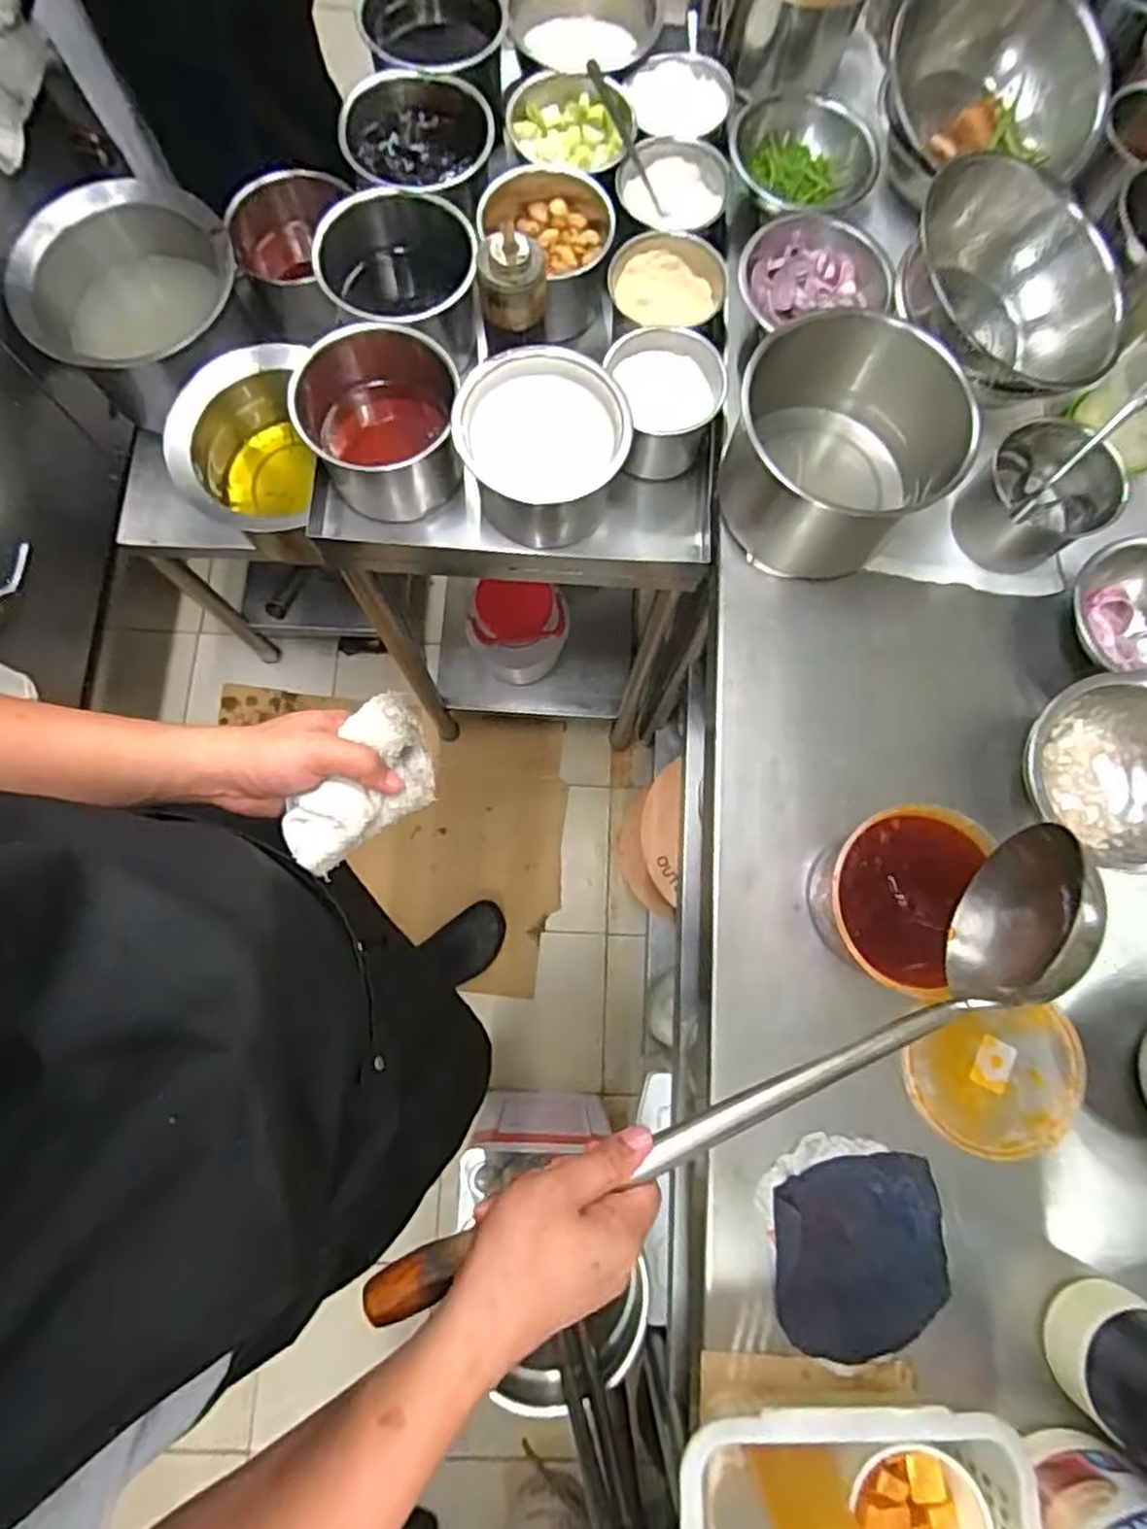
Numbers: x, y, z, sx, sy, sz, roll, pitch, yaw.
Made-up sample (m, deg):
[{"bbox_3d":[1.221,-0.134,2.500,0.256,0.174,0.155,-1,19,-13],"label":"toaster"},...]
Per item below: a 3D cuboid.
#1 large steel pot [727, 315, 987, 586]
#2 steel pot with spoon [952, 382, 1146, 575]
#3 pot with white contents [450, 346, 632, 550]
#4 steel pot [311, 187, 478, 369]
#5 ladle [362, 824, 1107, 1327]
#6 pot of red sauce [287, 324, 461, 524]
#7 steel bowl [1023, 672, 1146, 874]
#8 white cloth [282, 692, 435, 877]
[{"bbox_3d":[0.227,-0.272,0.628,0.165,0.148,0.162,0,78,-2],"label":"large steel pot"},{"bbox_3d":[0.437,-0.260,0.646,0.152,0.103,0.111,-42,82,-10],"label":"steel pot with spoon"},{"bbox_3d":[-0.029,-0.302,0.699,0.152,0.109,0.155,0,78,-2],"label":"pot with white contents"},{"bbox_3d":[-0.176,-0.480,0.733,0.148,0.124,0.161,0,78,-2],"label":"steel pot"},{"bbox_3d":[0.111,0.176,0.447,0.503,0.092,0.085,-21,79,-14],"label":"ladle"},{"bbox_3d":[-0.187,-0.329,0.717,0.147,0.132,0.148,0,78,-2],"label":"pot of red sauce"},{"bbox_3d":[0.446,0.009,0.601,0.136,0.070,0.157,-1,78,-2],"label":"steel bowl"},{"bbox_3d":[-0.144,0.017,0.501,0.064,0.043,0.127,35,79,6],"label":"white cloth"}]

